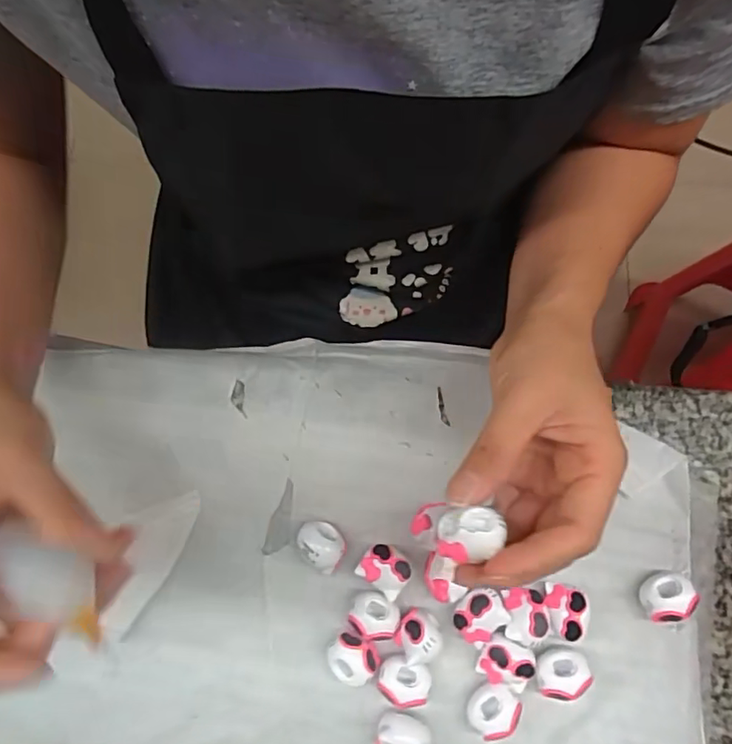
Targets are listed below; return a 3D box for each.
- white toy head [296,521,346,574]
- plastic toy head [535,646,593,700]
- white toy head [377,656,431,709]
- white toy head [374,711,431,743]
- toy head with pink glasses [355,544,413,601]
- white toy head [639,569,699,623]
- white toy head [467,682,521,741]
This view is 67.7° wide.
[{"bbox_3d":[-0.023,0.090,0.285,0.026,0.018,0.022,29,78,10],"label":"white toy head"},{"bbox_3d":[0.094,0.146,0.267,0.024,0.021,0.022,-2,75,2],"label":"plastic toy head"},{"bbox_3d":[0.018,0.151,0.268,0.024,0.018,0.020,19,77,8],"label":"white toy head"},{"bbox_3d":[0.017,0.175,0.261,0.025,0.017,0.020,16,76,7],"label":"white toy head"},{"bbox_3d":[0.009,0.101,0.278,0.024,0.017,0.021,35,79,11],"label":"toy head with pink glasses"},{"bbox_3d":[0.149,0.112,0.274,0.022,0.021,0.023,-1,75,2],"label":"white toy head"},{"bbox_3d":[0.061,0.163,0.264,0.024,0.019,0.020,-42,77,-8],"label":"white toy head"}]

